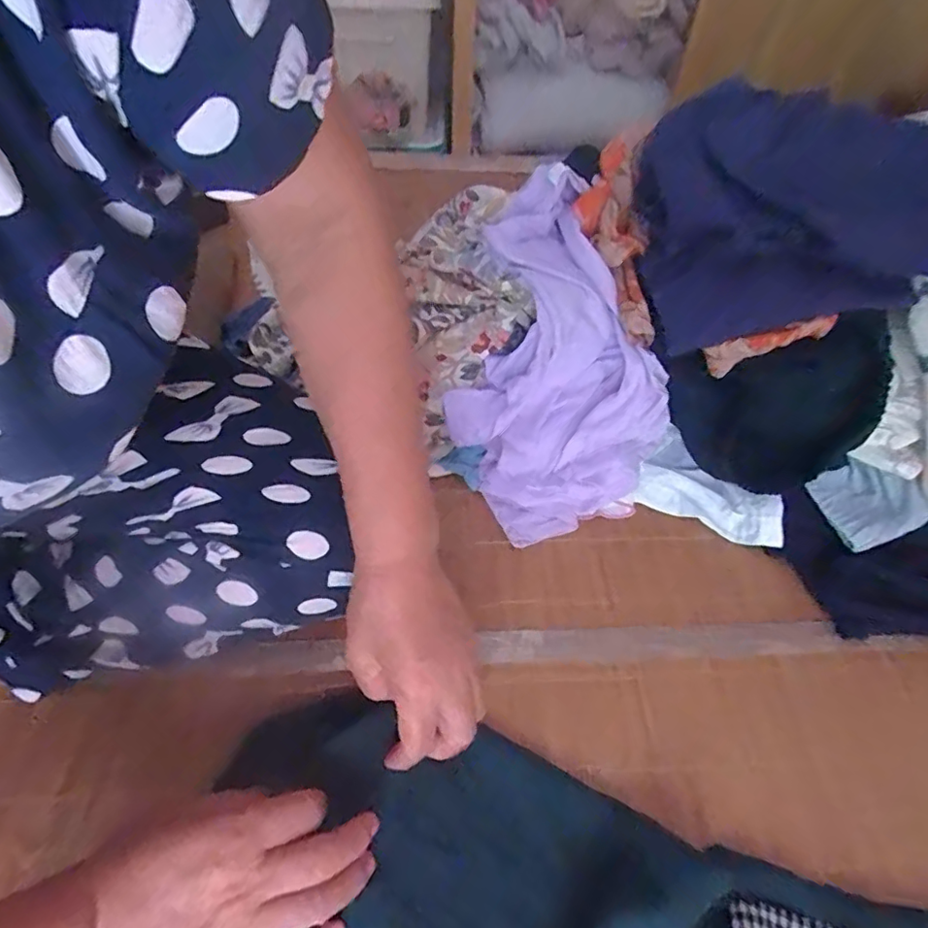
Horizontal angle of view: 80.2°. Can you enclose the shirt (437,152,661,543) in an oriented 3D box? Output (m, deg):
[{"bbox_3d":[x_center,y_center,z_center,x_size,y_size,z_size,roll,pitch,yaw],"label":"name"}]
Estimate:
[{"bbox_3d":[0.065,-0.107,0.514,0.179,0.187,0.266,-18,53,-18],"label":"shirt"}]

